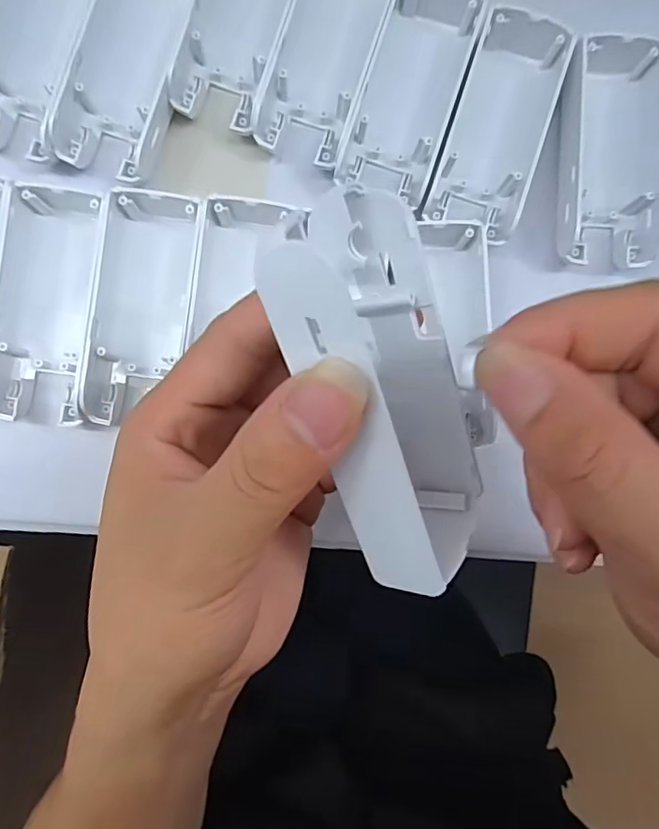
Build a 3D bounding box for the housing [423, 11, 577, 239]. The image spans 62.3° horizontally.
[{"bbox_3d":[0.085,-0.140,0.272,0.047,0.026,0.103,18,87,-1],"label":"housing"}]

